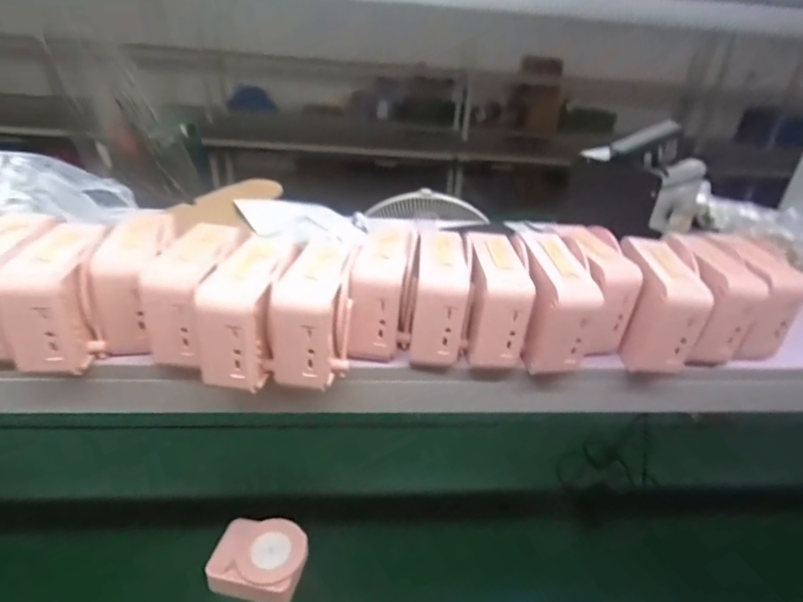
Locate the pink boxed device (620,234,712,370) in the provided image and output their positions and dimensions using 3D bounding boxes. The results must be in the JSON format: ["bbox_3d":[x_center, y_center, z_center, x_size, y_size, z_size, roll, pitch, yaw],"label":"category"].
[{"bbox_3d":[0.254,0.002,0.482,0.063,0.095,0.112,8,30,8],"label":"pink boxed device"}]

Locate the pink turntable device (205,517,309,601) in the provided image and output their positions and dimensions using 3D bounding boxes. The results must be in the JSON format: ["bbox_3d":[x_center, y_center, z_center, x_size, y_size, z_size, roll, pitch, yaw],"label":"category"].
[{"bbox_3d":[-0.213,0.387,0.727,0.128,0.040,0.105,7,30,6],"label":"pink turntable device"}]

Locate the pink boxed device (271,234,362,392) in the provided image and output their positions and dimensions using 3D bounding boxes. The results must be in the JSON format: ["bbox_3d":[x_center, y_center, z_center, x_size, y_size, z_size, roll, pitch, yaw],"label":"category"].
[{"bbox_3d":[-0.073,0.012,0.423,0.060,0.096,0.097,3,30,-1],"label":"pink boxed device"}]

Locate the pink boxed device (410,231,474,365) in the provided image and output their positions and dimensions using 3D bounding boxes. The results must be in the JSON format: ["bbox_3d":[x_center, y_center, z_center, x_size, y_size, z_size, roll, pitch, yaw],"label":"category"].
[{"bbox_3d":[0.038,-0.002,0.463,0.053,0.095,0.097,5,30,2],"label":"pink boxed device"}]

